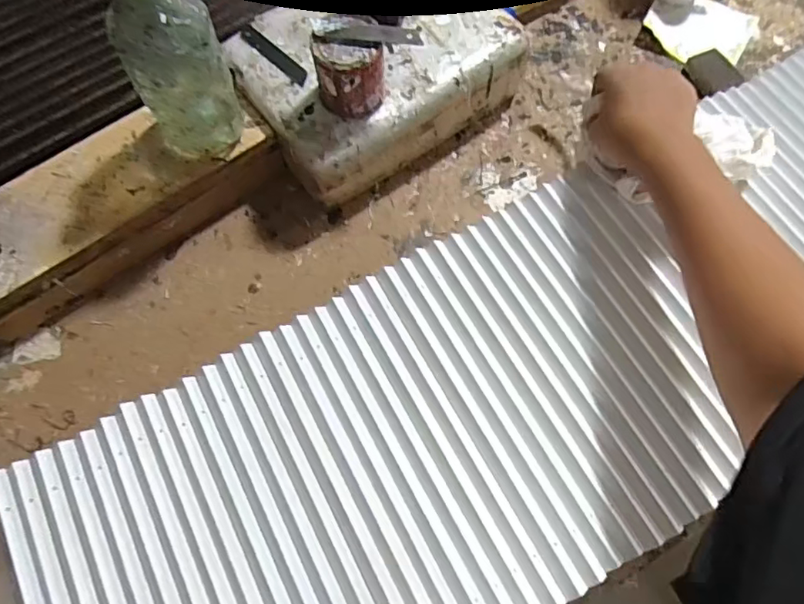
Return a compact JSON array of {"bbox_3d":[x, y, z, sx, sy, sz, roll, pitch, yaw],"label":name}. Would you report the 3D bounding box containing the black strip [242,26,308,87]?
[{"bbox_3d":[-0.128,-0.247,0.577,0.091,0.008,0.017,40,75,14],"label":"black strip"}]

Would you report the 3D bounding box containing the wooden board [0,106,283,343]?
[{"bbox_3d":[-0.285,-0.103,0.573,0.317,0.076,0.109,-37,76,-11],"label":"wooden board"}]

